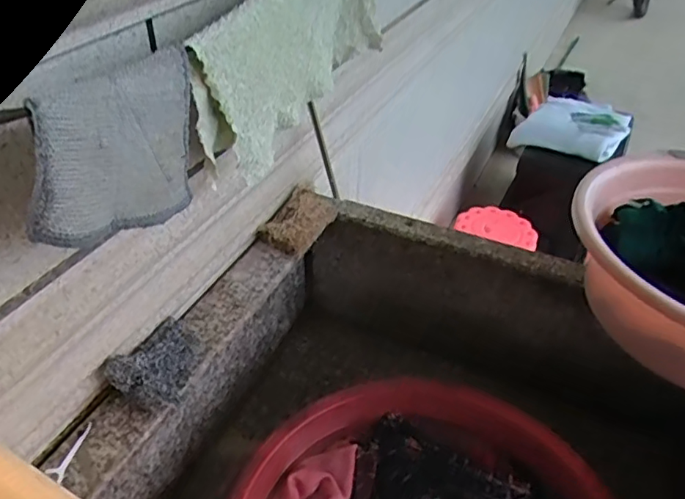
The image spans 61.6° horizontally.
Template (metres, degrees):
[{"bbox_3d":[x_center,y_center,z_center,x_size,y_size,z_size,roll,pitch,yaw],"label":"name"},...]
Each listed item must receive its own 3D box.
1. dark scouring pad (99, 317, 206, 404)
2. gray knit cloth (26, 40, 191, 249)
[{"bbox_3d":[-0.169,0.107,0.543,0.065,0.018,0.096,44,34,3],"label":"dark scouring pad"},{"bbox_3d":[-0.146,-0.062,0.385,0.016,0.110,0.141,19,42,19],"label":"gray knit cloth"}]

